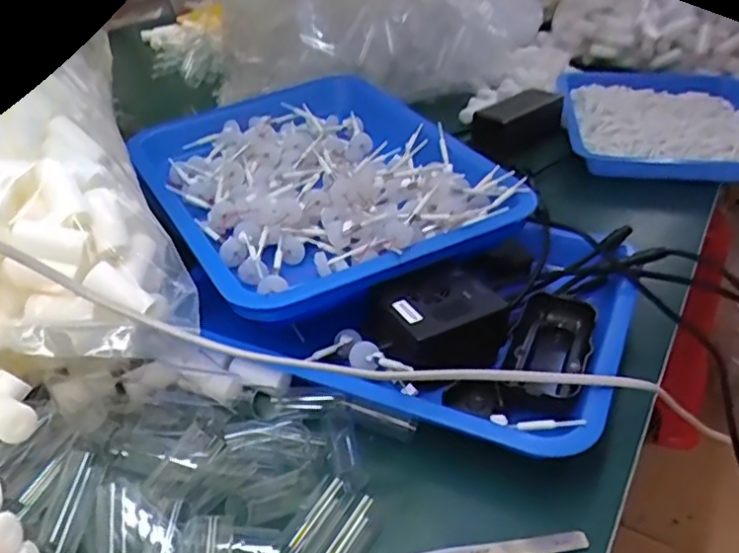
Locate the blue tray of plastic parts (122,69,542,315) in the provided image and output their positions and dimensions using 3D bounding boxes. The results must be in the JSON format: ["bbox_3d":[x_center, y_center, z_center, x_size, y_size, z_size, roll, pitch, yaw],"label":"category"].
[{"bbox_3d":[-0.056,-0.097,0.560,0.258,0.047,0.349,-19,38,-25],"label":"blue tray of plastic parts"}]

